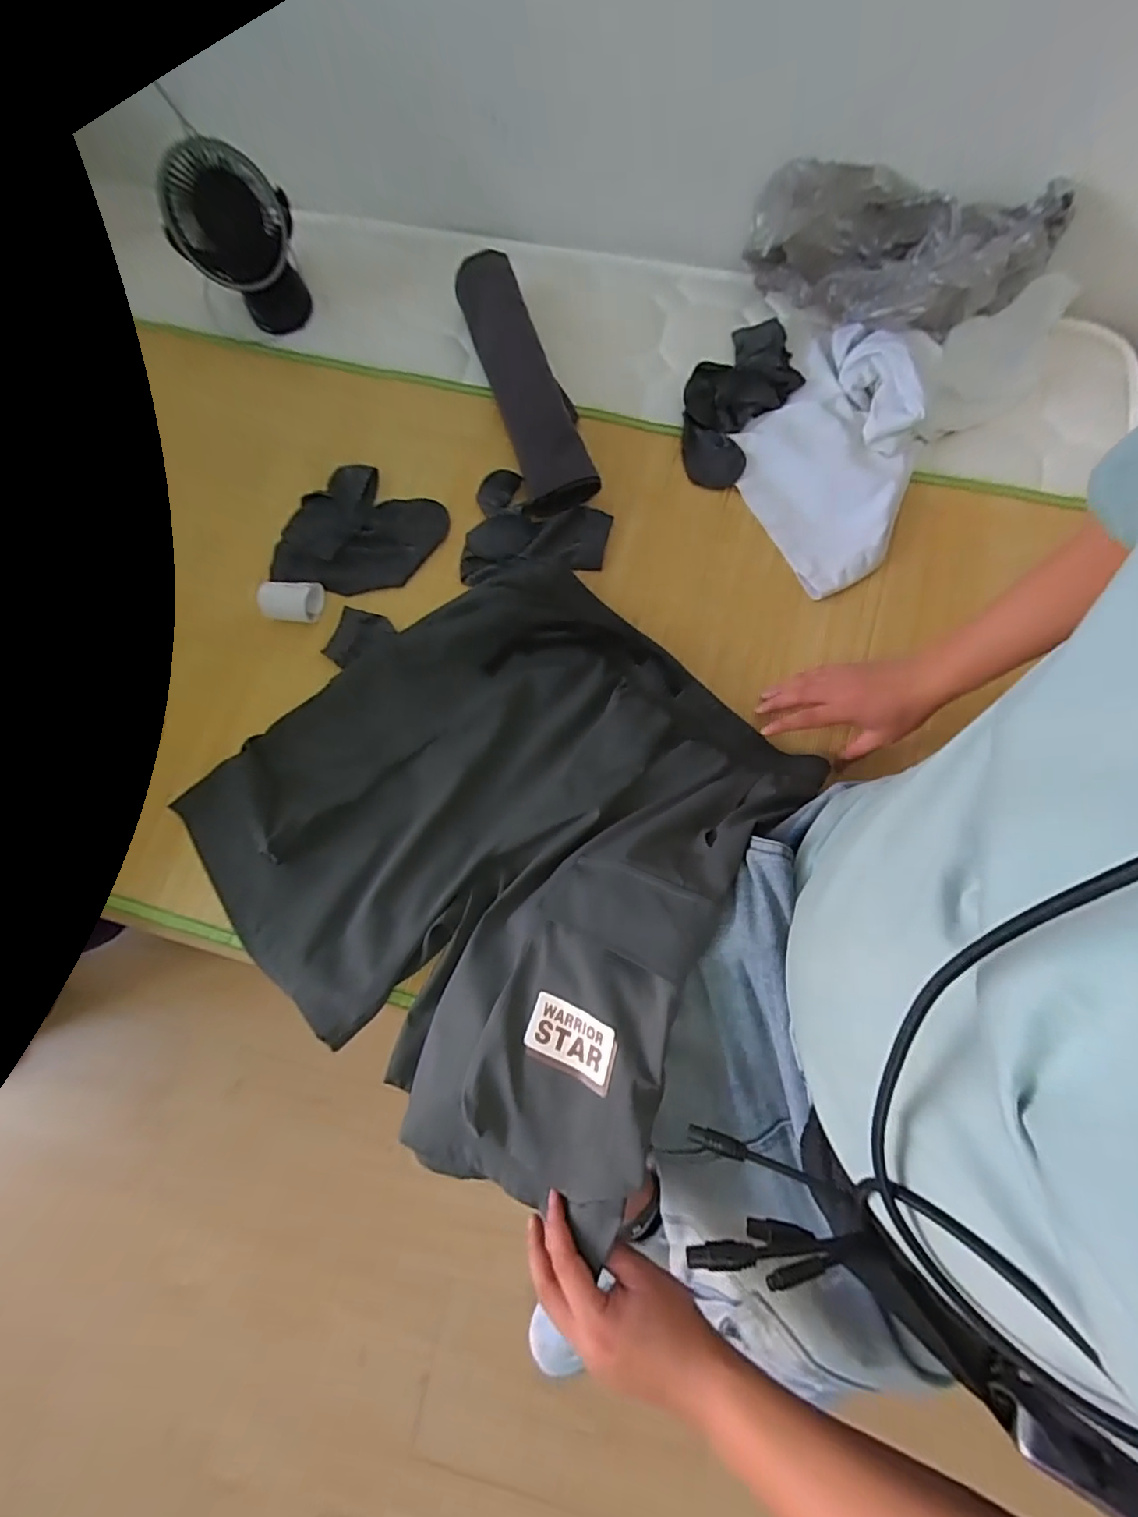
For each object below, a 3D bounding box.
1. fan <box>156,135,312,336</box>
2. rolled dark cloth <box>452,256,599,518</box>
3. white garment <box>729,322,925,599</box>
[{"bbox_3d":[-0.427,-0.675,0.717,0.145,0.167,0.096,-21,73,-5],"label":"fan"},{"bbox_3d":[-0.056,-0.477,0.694,0.094,0.057,0.374,-15,75,-3],"label":"rolled dark cloth"},{"bbox_3d":[0.315,-0.371,0.647,0.215,0.070,0.319,32,77,9],"label":"white garment"}]

